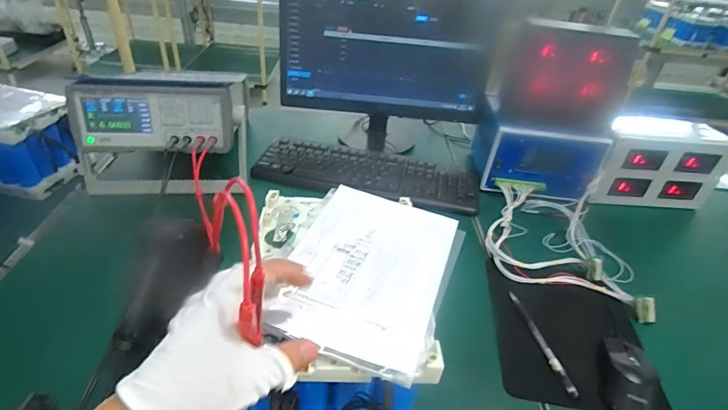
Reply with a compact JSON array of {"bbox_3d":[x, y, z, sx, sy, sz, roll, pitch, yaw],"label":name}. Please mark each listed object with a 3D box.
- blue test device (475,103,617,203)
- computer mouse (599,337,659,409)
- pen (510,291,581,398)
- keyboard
[{"bbox_3d":[0.342,-0.115,0.816,0.206,0.127,0.160,8,37,3],"label":"blue test device"},{"bbox_3d":[0.323,0.209,0.491,0.058,0.032,0.097,17,38,14],"label":"computer mouse"},{"bbox_3d":[0.235,0.178,0.541,0.014,0.009,0.161,-3,38,-12],"label":"pen"},{"bbox_3d":[0.009,-0.064,0.807,0.428,0.021,0.146,10,37,6],"label":"keyboard"}]

